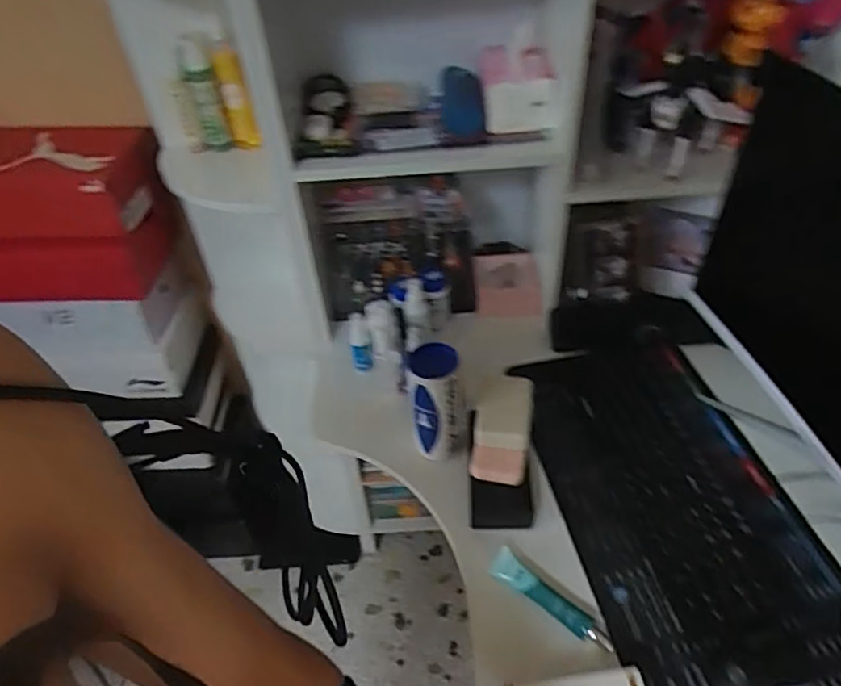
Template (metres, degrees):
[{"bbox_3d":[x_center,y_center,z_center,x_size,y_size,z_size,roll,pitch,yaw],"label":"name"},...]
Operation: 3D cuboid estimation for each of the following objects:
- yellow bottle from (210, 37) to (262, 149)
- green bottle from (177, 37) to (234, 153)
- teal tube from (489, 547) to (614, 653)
[{"bbox_3d":[-0.291,-0.382,0.974,0.048,0.161,0.039,-15,44,-12],"label":"yellow bottle"},{"bbox_3d":[-0.347,-0.396,0.991,0.043,0.174,0.036,-19,45,-16],"label":"green bottle"},{"bbox_3d":[0.149,0.302,0.716,0.155,0.026,0.033,31,53,32],"label":"teal tube"}]

